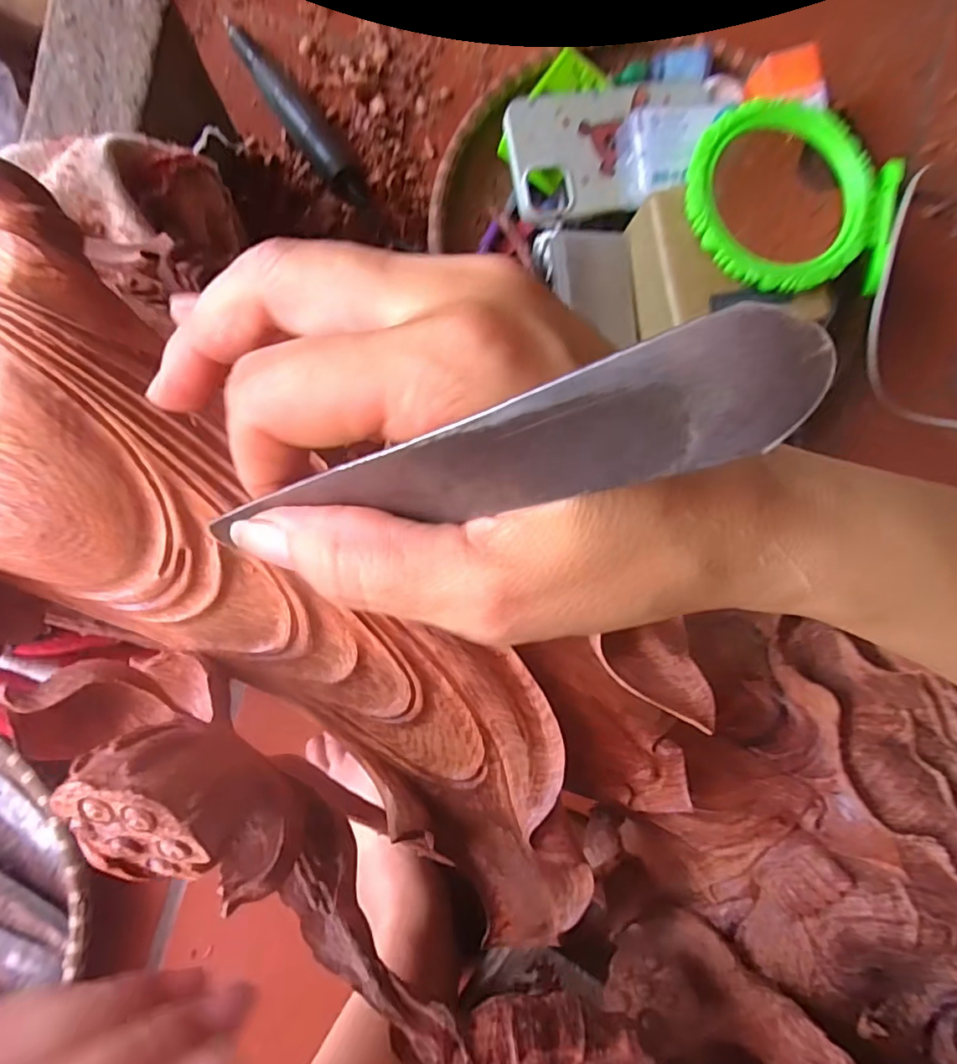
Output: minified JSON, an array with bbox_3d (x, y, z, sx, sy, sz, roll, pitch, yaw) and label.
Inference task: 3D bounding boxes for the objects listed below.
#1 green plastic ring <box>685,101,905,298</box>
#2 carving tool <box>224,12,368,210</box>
[{"bbox_3d":[0.211,-0.222,0.385,0.141,0.014,0.121,13,87,-4],"label":"green plastic ring"},{"bbox_3d":[-0.135,-0.311,0.430,0.027,0.027,0.159,-36,91,-5],"label":"carving tool"}]

